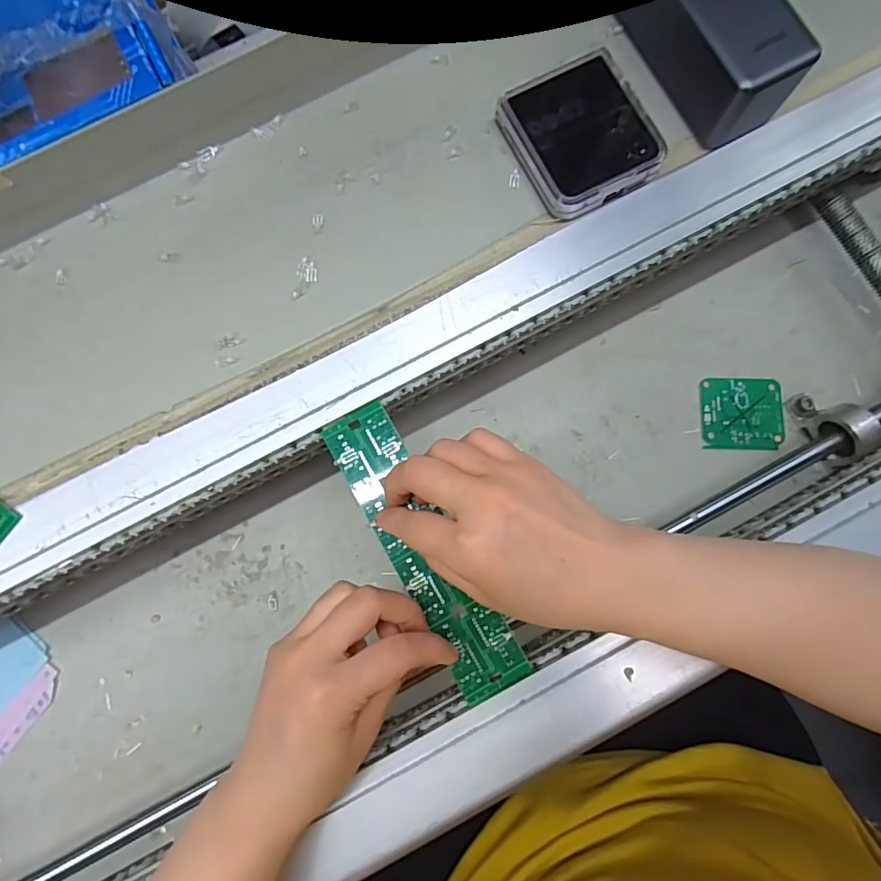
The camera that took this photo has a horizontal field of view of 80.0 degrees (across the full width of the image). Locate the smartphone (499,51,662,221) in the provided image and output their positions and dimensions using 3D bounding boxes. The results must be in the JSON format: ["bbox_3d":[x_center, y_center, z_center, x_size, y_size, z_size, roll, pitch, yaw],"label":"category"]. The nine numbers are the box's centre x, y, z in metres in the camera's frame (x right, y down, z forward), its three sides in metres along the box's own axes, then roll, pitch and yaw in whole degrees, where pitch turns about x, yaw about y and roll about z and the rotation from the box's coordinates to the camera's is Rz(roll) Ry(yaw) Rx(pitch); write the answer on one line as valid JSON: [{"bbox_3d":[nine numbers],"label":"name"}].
[{"bbox_3d":[0.088,-0.191,0.331,0.078,0.021,0.087,-26,82,-3],"label":"smartphone"}]

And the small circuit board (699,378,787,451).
[{"bbox_3d":[0.247,-0.021,0.429,0.066,0.005,0.059,1,80,2],"label":"small circuit board"}]

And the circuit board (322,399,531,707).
[{"bbox_3d":[-0.012,0.063,0.316,0.042,0.005,0.183,-29,81,-3],"label":"circuit board"}]

